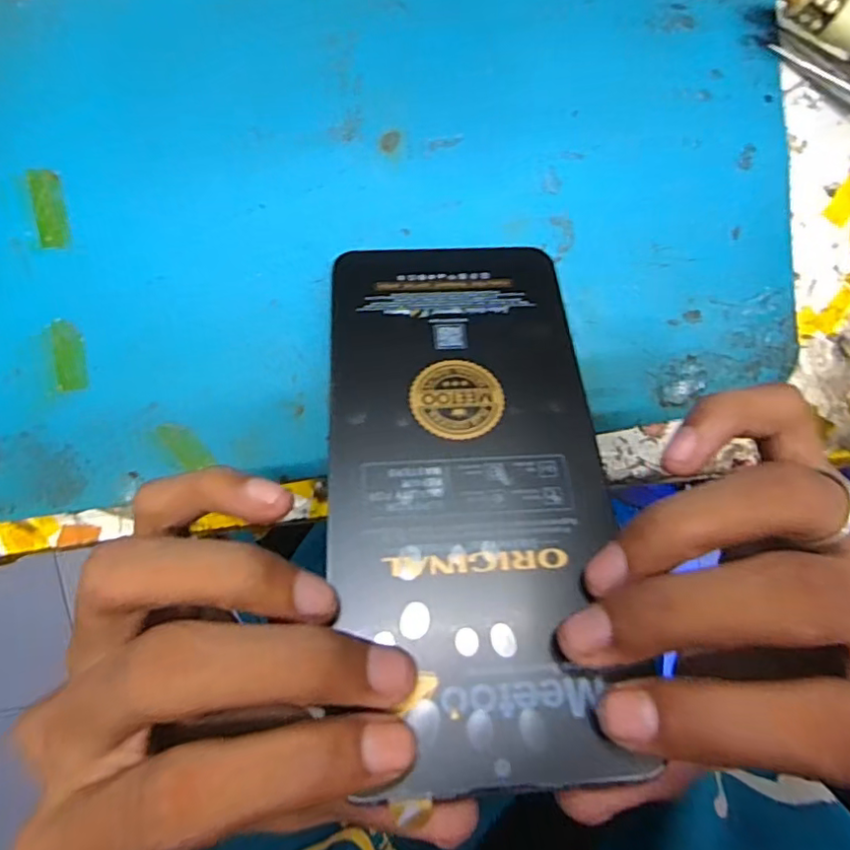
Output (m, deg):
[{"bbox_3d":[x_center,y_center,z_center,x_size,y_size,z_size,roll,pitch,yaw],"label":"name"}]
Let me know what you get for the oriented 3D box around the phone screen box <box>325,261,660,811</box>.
[{"bbox_3d":[0.011,0.009,0.155,0.069,0.004,0.146,-3,60,-3],"label":"phone screen box"}]

